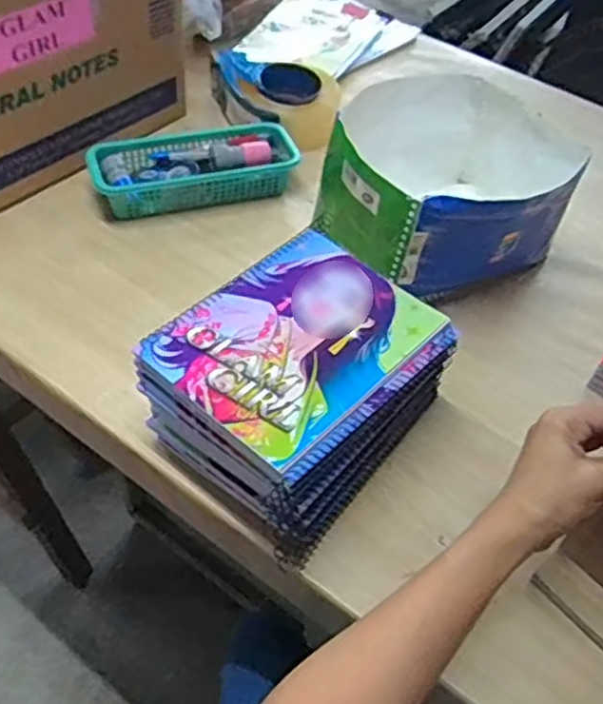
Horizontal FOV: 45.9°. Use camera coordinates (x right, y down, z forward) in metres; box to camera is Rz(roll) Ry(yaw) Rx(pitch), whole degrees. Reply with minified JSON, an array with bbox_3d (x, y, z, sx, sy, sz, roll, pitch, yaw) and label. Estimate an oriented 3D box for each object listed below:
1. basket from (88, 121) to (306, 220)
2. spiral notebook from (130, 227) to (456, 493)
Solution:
[{"bbox_3d":[-0.120,-0.207,0.797,0.225,0.042,0.099,-12,51,-16],"label":"basket"},{"bbox_3d":[0.000,-0.008,0.528,0.151,0.017,0.195,36,55,23],"label":"spiral notebook"}]

